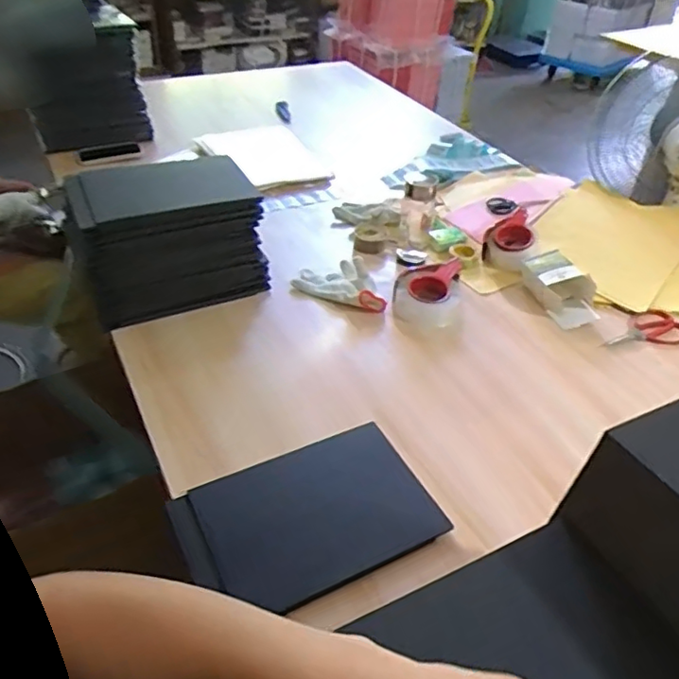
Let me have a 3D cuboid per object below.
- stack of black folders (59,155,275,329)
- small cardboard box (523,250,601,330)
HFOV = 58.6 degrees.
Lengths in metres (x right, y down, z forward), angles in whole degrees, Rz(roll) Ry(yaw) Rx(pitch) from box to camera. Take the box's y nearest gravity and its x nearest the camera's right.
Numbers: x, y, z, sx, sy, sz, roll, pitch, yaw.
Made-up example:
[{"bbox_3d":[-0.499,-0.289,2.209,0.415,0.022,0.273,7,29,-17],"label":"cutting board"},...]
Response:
[{"bbox_3d":[-0.309,-0.195,1.115,0.313,0.220,0.180,-20,45,-25],"label":"stack of black folders"},{"bbox_3d":[0.435,-0.109,1.193,0.079,0.066,0.180,-13,43,-19],"label":"small cardboard box"}]

